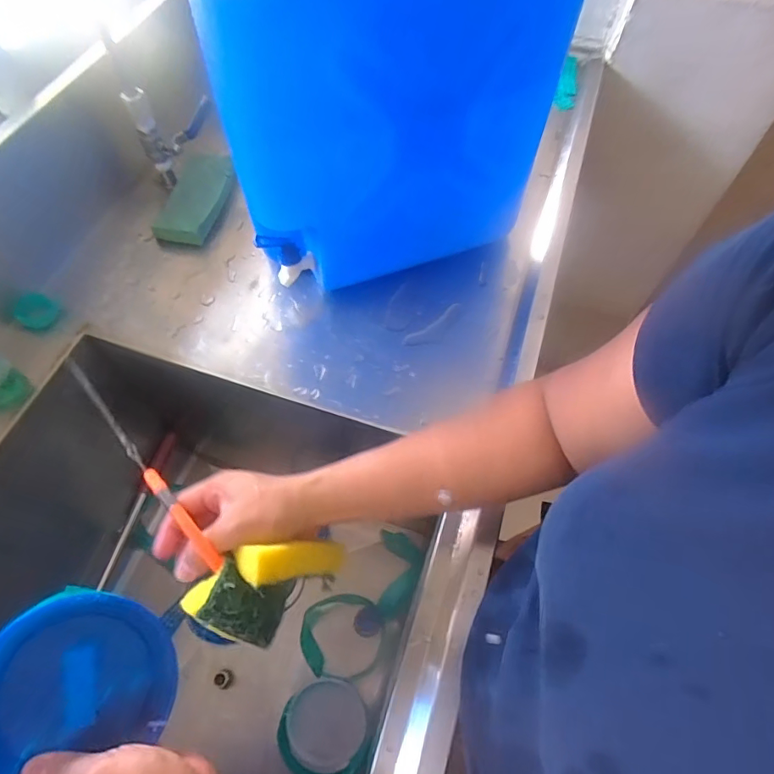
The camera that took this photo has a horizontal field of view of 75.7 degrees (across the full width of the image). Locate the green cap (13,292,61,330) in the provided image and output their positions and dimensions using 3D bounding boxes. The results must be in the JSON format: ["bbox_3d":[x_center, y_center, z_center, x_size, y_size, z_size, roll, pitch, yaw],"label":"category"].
[{"bbox_3d":[-0.415,-0.092,0.586,0.047,0.018,0.042,35,66,17],"label":"green cap"}]

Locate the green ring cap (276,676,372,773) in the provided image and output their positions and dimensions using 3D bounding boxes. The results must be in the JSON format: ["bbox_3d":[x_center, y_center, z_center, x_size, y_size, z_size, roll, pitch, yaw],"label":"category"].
[{"bbox_3d":[-0.093,0.484,0.708,0.125,0.019,0.125,-1,76,5],"label":"green ring cap"}]

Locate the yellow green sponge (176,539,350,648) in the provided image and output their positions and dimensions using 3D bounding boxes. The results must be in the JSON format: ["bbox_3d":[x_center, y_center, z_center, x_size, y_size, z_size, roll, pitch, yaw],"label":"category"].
[{"bbox_3d":[-0.089,0.145,0.380,0.057,0.060,0.104,39,67,19],"label":"yellow green sponge"}]

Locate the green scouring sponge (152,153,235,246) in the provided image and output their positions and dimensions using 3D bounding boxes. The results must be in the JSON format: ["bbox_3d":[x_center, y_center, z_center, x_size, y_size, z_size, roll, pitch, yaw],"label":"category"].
[{"bbox_3d":[-0.258,-0.259,0.681,0.073,0.039,0.151,10,61,5],"label":"green scouring sponge"}]

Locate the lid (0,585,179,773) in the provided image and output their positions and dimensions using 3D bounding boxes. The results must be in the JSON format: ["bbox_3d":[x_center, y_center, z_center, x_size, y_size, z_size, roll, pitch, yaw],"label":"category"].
[{"bbox_3d":[-0.214,0.200,0.341,0.123,0.018,0.113,6,80,-34],"label":"lid"}]

